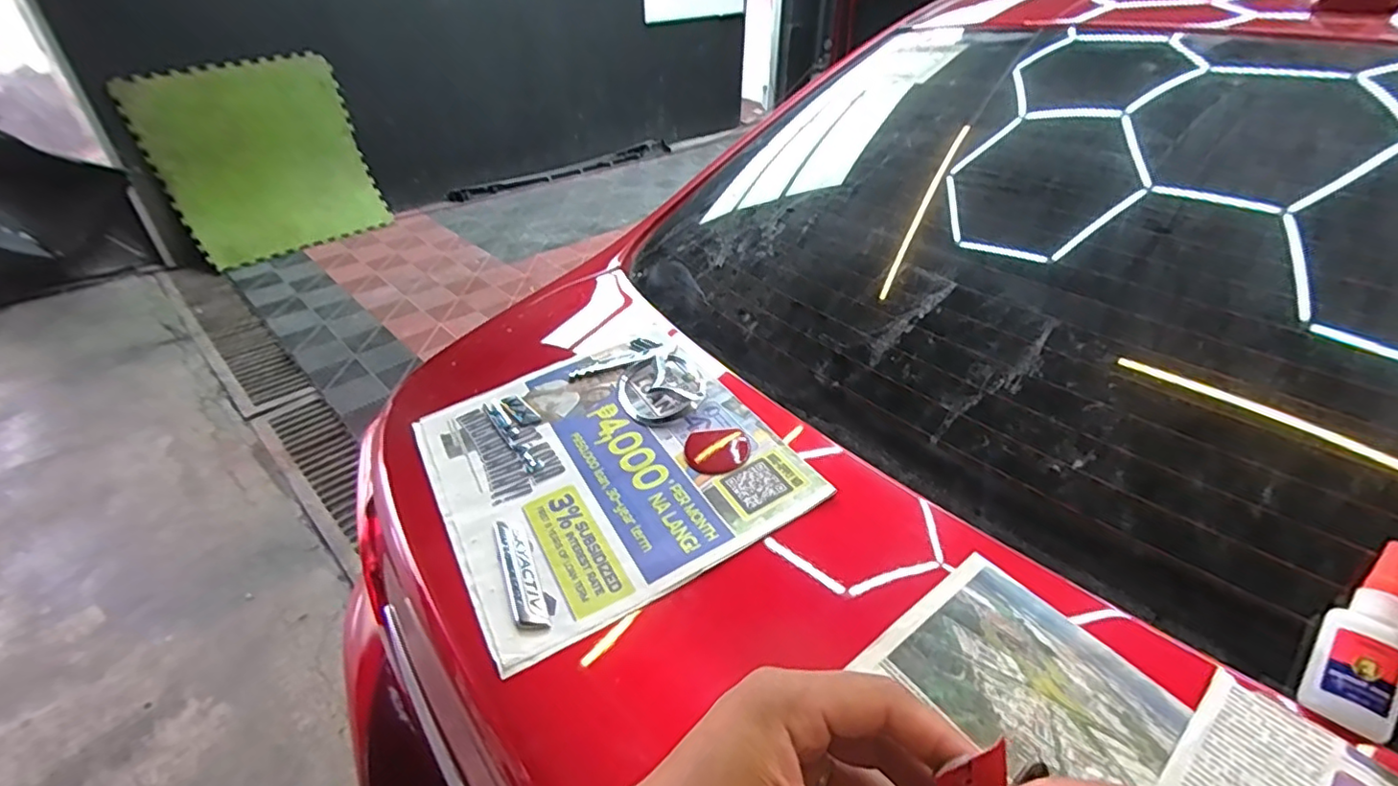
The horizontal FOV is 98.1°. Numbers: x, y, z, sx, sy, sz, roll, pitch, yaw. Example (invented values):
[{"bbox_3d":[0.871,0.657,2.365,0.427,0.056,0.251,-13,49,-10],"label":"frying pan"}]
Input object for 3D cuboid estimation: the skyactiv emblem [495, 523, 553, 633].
[{"bbox_3d":[-0.134,0.131,0.449,0.025,0.006,0.106,-16,39,-23],"label":"skyactiv emblem"}]

